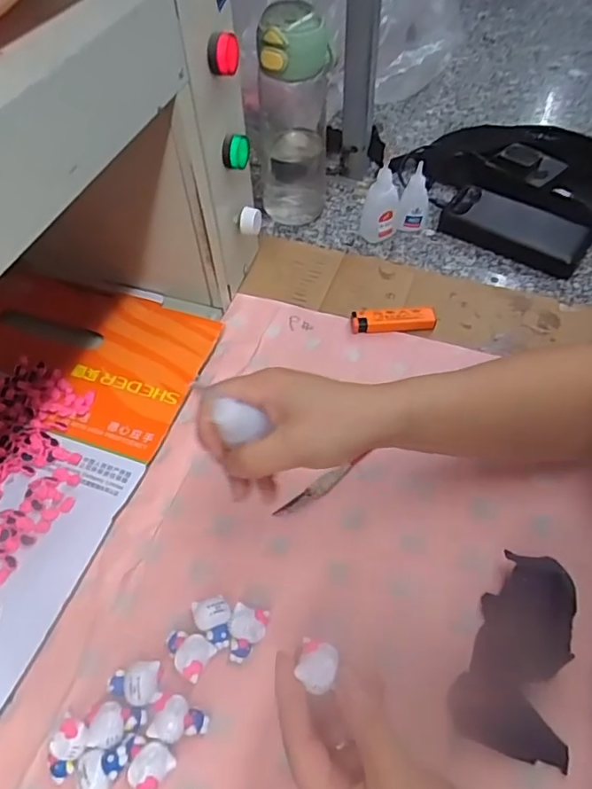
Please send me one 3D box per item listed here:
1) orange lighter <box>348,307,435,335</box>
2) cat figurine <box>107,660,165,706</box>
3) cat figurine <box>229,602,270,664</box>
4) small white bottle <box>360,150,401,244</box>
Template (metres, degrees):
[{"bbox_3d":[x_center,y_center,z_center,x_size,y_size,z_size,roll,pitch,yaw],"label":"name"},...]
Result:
[{"bbox_3d":[0.096,-0.074,0.552,0.082,0.019,0.023,-1,53,-1],"label":"orange lighter"},{"bbox_3d":[-0.105,0.188,0.360,0.035,0.022,0.024,-4,53,-3],"label":"cat figurine"},{"bbox_3d":[-0.033,0.163,0.378,0.024,0.022,0.034,12,54,9],"label":"cat figurine"},{"bbox_3d":[0.095,-0.217,0.619,0.038,0.088,0.031,8,54,6],"label":"small white bottle"}]

